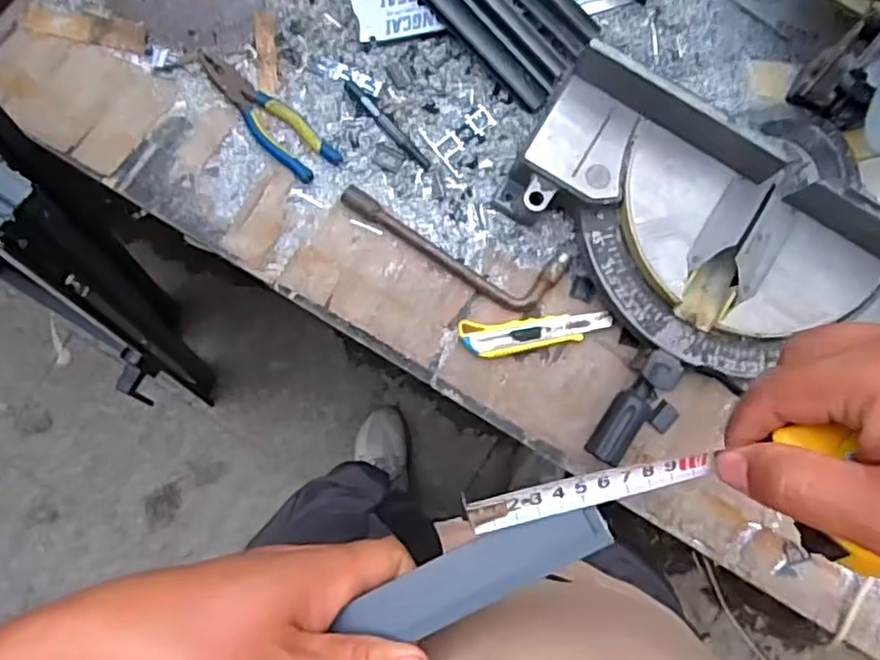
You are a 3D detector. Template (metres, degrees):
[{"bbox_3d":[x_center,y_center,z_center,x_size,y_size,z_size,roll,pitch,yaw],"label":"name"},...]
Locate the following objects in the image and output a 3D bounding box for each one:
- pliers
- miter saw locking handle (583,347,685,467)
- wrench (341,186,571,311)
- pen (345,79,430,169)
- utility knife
[{"bbox_3d":[-0.201,-0.246,0.769,0.194,0.015,0.056,44,87,1],"label":"pliers"},{"bbox_3d":[0.208,0.085,0.725,0.050,0.057,0.132,38,87,0],"label":"miter saw locking handle"},{"bbox_3d":[0.010,-0.088,0.757,0.262,0.022,0.072,19,87,-1],"label":"wrench"},{"bbox_3d":[-0.060,-0.233,0.770,0.015,0.008,0.132,-44,89,-3],"label":"pen"},{"bbox_3d":[0.107,0.004,0.746,0.164,0.023,0.040,-7,87,-2],"label":"utility knife"}]

